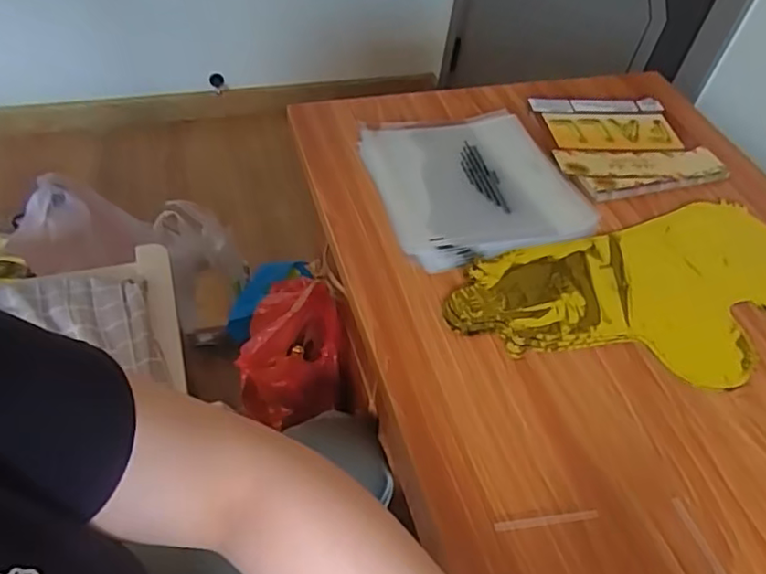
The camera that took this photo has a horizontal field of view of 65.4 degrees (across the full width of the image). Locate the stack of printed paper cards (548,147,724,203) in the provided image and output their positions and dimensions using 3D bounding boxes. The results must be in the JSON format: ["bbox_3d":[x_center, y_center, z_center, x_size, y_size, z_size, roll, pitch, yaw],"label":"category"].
[{"bbox_3d":[0.311,-0.140,0.712,0.206,0.010,0.075,-4,51,-9],"label":"stack of printed paper cards"}]

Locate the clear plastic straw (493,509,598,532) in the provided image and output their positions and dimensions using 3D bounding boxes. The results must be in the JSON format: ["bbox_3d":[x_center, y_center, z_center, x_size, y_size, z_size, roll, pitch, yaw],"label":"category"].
[{"bbox_3d":[0.120,0.172,0.440,0.079,0.004,0.007,-4,51,-9],"label":"clear plastic straw"}]

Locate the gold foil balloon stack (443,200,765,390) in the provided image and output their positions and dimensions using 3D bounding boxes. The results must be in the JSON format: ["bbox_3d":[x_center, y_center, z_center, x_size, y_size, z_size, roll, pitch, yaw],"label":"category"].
[{"bbox_3d":[0.280,0.007,0.596,0.433,0.013,0.202,-9,52,-13],"label":"gold foil balloon stack"}]

